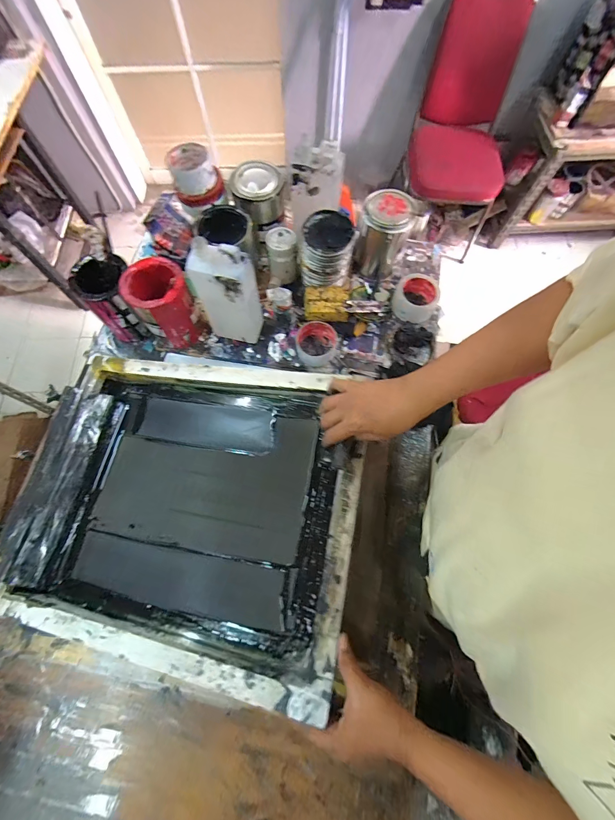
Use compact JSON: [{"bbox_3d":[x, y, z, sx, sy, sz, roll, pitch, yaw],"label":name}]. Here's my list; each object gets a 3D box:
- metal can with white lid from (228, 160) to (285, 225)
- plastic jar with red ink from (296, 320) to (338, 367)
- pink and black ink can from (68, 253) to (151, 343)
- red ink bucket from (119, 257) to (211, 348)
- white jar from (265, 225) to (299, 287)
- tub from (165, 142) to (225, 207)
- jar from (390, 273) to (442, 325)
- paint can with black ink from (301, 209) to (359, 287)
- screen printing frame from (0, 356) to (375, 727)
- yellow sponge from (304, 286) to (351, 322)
[{"bbox_3d":[-0.103,-0.454,0.665,0.108,0.070,0.106,-6,69,-1],"label":"metal can with white lid"},{"bbox_3d":[0.020,-0.140,0.668,0.076,0.060,0.084,32,73,12],"label":"plastic jar with red ink"},{"bbox_3d":[-0.388,-0.224,0.644,0.093,0.151,0.102,-3,69,0],"label":"pink and black ink can"},{"bbox_3d":[-0.277,-0.204,0.629,0.106,0.146,0.109,0,69,1],"label":"red ink bucket"},{"bbox_3d":[-0.053,-0.331,0.686,0.064,0.084,0.079,0,69,1],"label":"white jar"},{"bbox_3d":[-0.219,-0.464,0.623,0.097,0.052,0.101,-18,70,-6],"label":"tub"},{"bbox_3d":[0.244,-0.251,0.710,0.095,0.047,0.098,0,69,1],"label":"jar"},{"bbox_3d":[0.041,-0.328,0.660,0.108,0.111,0.100,8,70,4],"label":"paint can with black ink"},{"bbox_3d":[-0.198,0.140,0.521,0.541,0.077,0.444,8,70,11],"label":"screen printing frame"},{"bbox_3d":[0.042,-0.232,0.684,0.094,0.022,0.077,1,69,2],"label":"yellow sponge"}]

